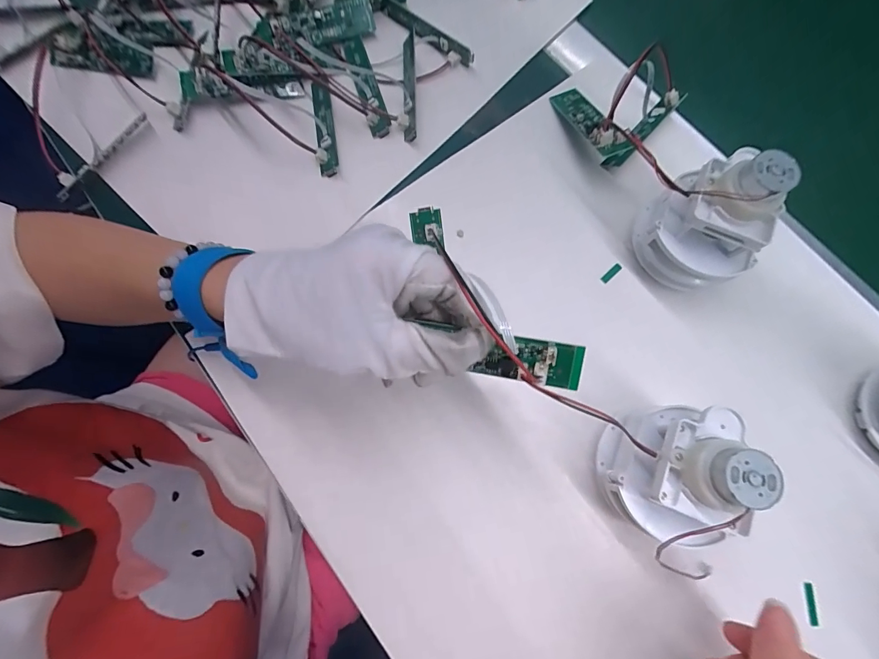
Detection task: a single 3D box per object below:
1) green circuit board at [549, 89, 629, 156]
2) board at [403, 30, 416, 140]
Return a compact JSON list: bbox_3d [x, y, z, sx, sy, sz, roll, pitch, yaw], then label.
[{"bbox_3d":[0.106,-0.153,0.295,0.023,0.014,0.081,-11,50,-5],"label":"green circuit board"},{"bbox_3d":[-0.023,-0.183,0.306,0.009,0.014,0.092,-1,73,-2],"label":"board"}]

